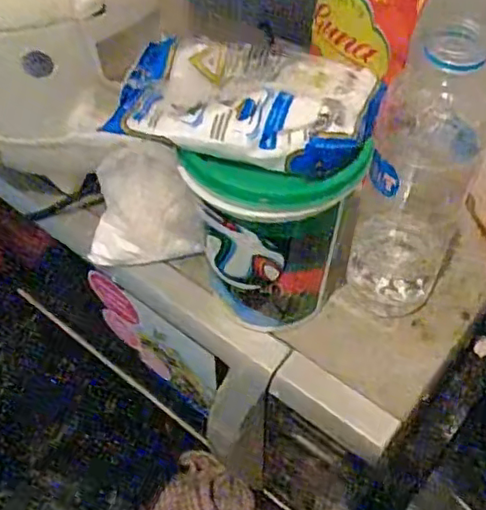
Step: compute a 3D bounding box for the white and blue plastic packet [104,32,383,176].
[{"bbox_3d":[-0.001,-0.084,0.330,0.135,0.020,0.085,19,55,14],"label":"white and blue plastic packet"}]

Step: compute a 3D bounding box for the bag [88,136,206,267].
[{"bbox_3d":[-0.073,-0.036,0.452,0.083,0.079,0.051,-1,53,0],"label":"bag"}]

